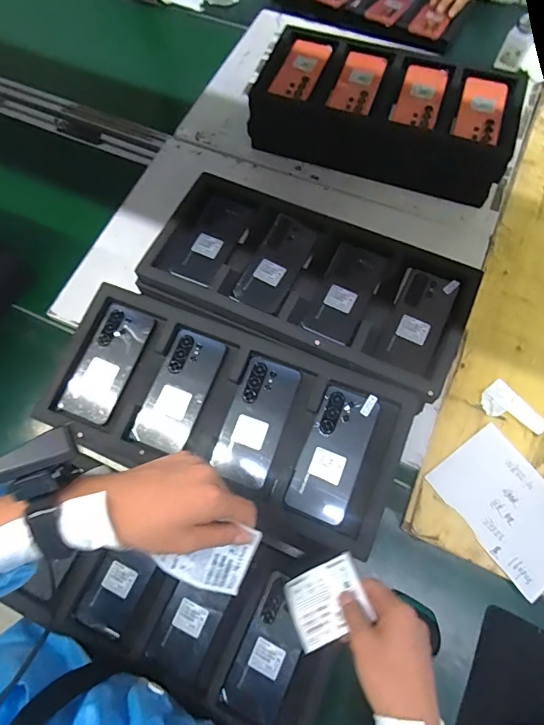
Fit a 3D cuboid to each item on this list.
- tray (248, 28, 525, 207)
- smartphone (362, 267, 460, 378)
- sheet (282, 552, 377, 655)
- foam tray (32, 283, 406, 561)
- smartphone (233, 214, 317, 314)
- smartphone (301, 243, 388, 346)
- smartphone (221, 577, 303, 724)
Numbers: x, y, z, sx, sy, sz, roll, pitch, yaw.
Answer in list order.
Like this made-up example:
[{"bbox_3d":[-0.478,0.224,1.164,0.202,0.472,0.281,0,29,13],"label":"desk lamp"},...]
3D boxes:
[{"bbox_3d":[0.218,-0.491,0.843,0.481,0.126,0.233,18,72,8],"label":"tray"},{"bbox_3d":[0.207,-0.065,0.612,0.085,0.008,0.164,26,73,10],"label":"smartphone"},{"bbox_3d":[0.060,0.264,0.465,0.085,0.006,0.071,-27,50,3],"label":"sheet"},{"bbox_3d":[-0.075,0.072,0.572,0.483,0.027,0.210,24,71,10],"label":"foam tray"},{"bbox_3d":[0.008,-0.155,0.656,0.073,0.008,0.165,25,73,10],"label":"smartphone"},{"bbox_3d":[0.111,-0.105,0.631,0.076,0.007,0.159,24,73,10],"label":"smartphone"},{"bbox_3d":[0.001,0.386,0.562,0.076,0.006,0.152,26,72,10],"label":"smartphone"}]

